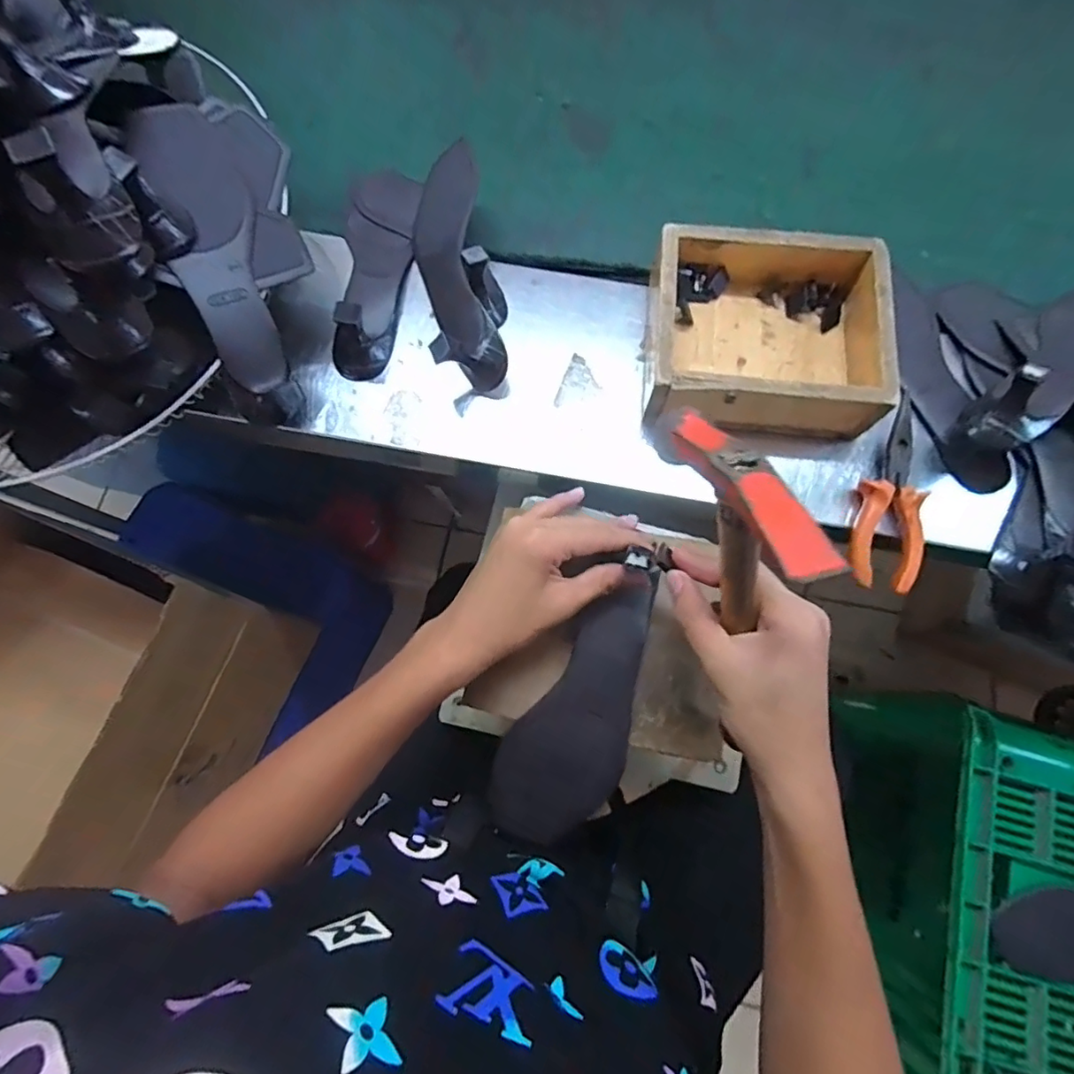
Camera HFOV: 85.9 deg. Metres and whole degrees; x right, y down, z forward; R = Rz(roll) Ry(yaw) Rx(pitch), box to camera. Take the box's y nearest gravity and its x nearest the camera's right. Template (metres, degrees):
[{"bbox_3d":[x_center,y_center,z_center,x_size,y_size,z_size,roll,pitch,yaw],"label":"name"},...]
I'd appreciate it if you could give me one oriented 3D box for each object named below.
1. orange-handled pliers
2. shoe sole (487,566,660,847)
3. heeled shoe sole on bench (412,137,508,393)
[{"bbox_3d":[0.285,-0.034,0.456,0.052,0.025,0.153,14,75,4],"label":"orange-handled pliers"},{"bbox_3d":[0.034,0.117,0.398,0.077,0.016,0.194,26,88,7],"label":"shoe sole"},{"bbox_3d":[-0.073,-0.239,0.499,0.063,0.052,0.234,-9,75,-2],"label":"heeled shoe sole on bench"}]

